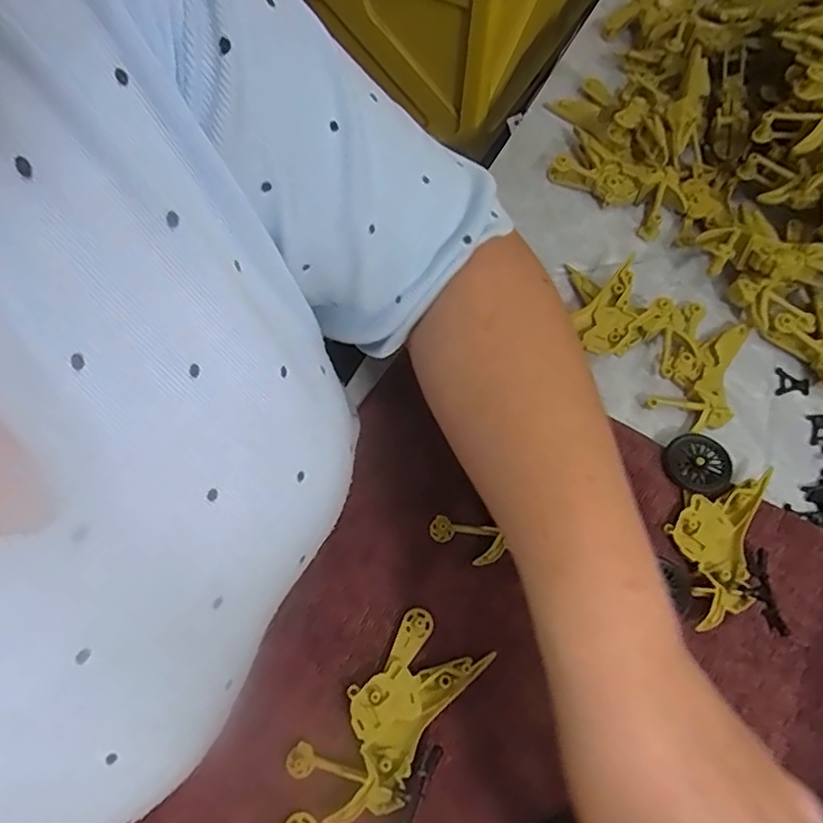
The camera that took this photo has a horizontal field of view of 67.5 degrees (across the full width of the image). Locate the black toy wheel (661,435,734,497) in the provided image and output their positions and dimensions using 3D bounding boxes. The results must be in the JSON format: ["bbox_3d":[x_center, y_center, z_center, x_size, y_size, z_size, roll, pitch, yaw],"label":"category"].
[{"bbox_3d":[0.173,0.033,0.374,0.040,0.012,0.037,1,65,-2],"label":"black toy wheel"}]

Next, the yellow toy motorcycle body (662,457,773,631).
[{"bbox_3d":[0.173,0.072,0.352,0.044,0.013,0.099,20,66,7],"label":"yellow toy motorcycle body"}]

